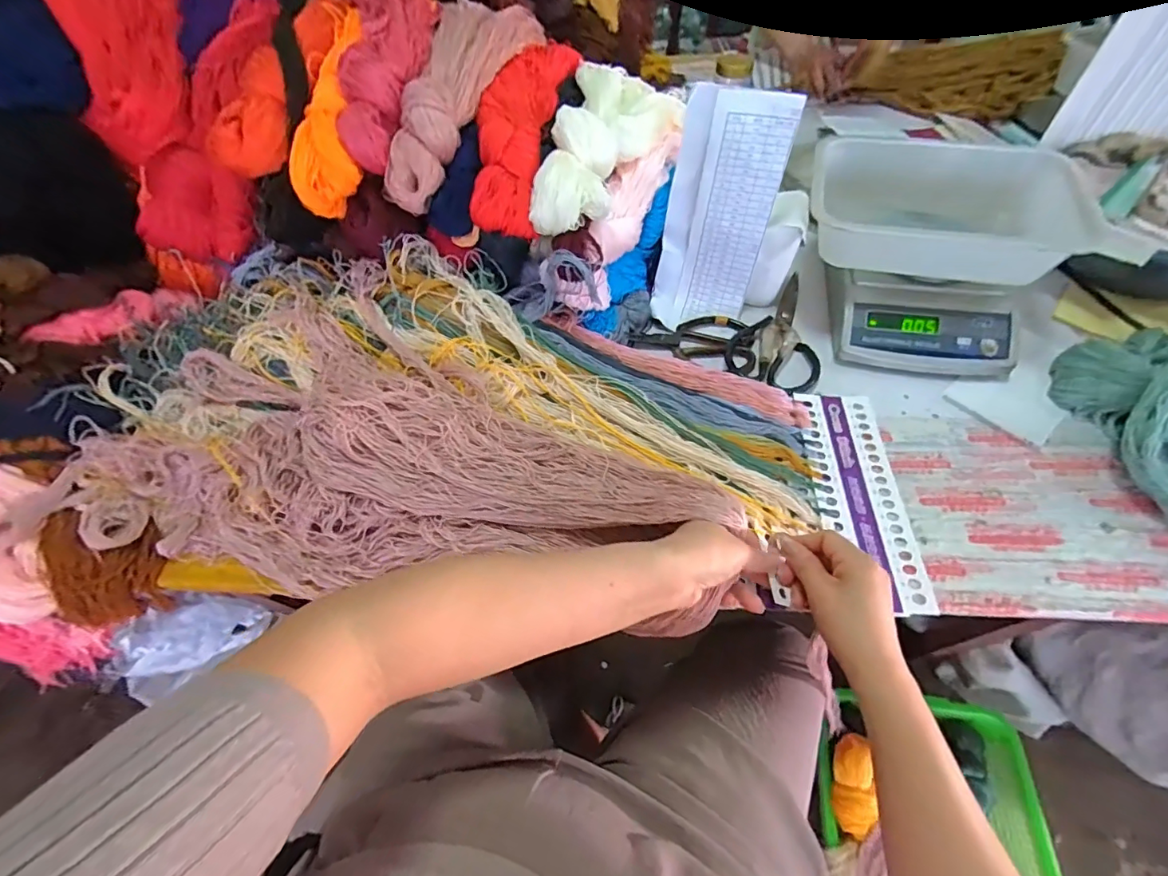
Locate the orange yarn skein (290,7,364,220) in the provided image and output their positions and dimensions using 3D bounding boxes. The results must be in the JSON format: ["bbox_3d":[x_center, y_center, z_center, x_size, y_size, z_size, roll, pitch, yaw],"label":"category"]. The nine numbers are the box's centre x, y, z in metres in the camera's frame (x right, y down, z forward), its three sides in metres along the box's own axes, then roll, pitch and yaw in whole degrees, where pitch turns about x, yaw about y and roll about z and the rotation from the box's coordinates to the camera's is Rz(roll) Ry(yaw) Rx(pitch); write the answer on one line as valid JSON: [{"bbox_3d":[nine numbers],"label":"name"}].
[{"bbox_3d":[-0.269,-0.377,0.554,0.060,0.063,0.259,2,81,6],"label":"orange yarn skein"}]

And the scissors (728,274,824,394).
[{"bbox_3d":[0.249,-0.142,0.634,0.109,0.018,0.205,15,61,14],"label":"scissors"}]

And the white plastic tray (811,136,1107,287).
[{"bbox_3d":[0.419,-0.270,0.598,0.276,0.093,0.152,16,61,14],"label":"white plastic tray"}]

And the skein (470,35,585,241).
[{"bbox_3d":[-0.070,-0.374,0.594,0.077,0.079,0.304,6,59,9],"label":"skein"}]

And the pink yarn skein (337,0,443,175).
[{"bbox_3d":[-0.225,-0.424,0.553,0.100,0.057,0.280,-1,71,4],"label":"pink yarn skein"}]

